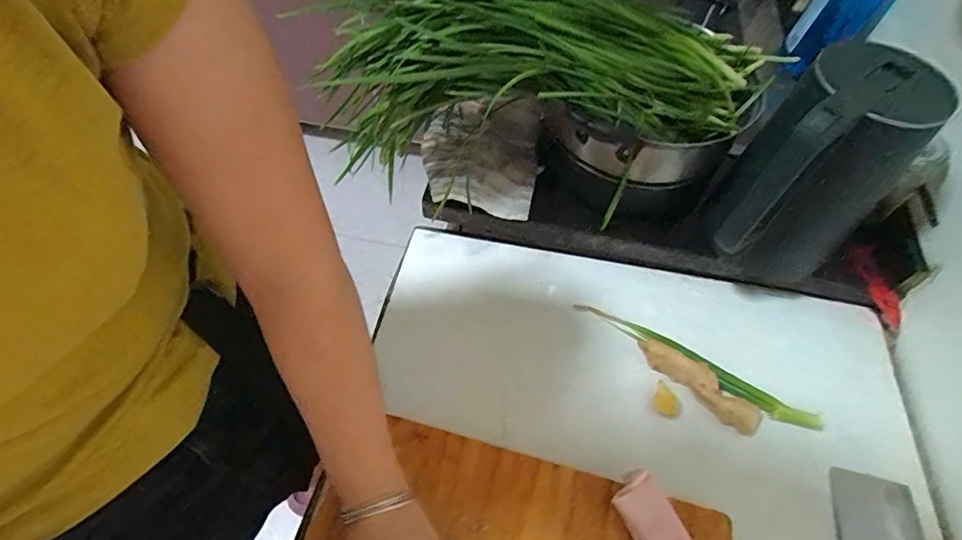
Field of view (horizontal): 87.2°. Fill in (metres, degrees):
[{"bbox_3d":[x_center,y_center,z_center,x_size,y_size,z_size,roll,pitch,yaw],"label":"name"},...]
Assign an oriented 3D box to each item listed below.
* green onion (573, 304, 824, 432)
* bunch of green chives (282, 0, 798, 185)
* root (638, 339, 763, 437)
[{"bbox_3d":[0.240,0.103,0.574,0.281,0.015,0.025,28,60,19],"label":"green onion"},{"bbox_3d":[0.092,-0.258,0.550,0.478,0.153,0.241,-6,56,-6],"label":"bunch of green chives"},{"bbox_3d":[0.239,0.124,0.555,0.139,0.023,0.031,37,63,23],"label":"root"}]

